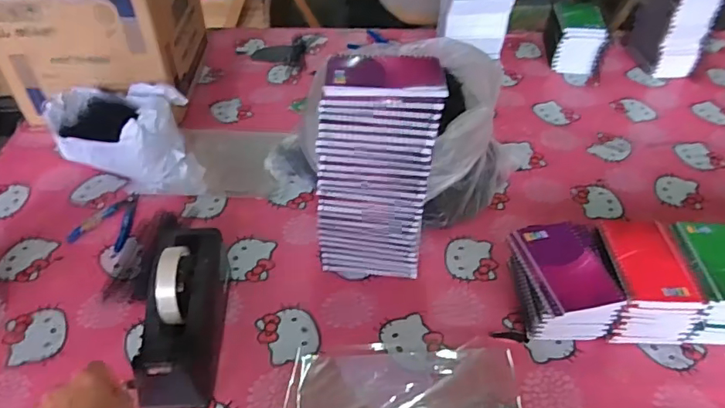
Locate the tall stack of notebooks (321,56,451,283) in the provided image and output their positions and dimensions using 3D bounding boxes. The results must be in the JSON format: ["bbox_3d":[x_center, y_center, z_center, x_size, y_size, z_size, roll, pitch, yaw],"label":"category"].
[{"bbox_3d":[0.020,-0.035,0.677,0.141,0.289,0.098,5,43,4],"label":"tall stack of notebooks"}]

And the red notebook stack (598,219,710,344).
[{"bbox_3d":[0.353,0.097,0.672,0.098,0.090,0.143,1,43,0],"label":"red notebook stack"}]

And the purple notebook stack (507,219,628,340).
[{"bbox_3d":[0.250,0.101,0.664,0.111,0.096,0.136,-4,43,-5],"label":"purple notebook stack"}]

